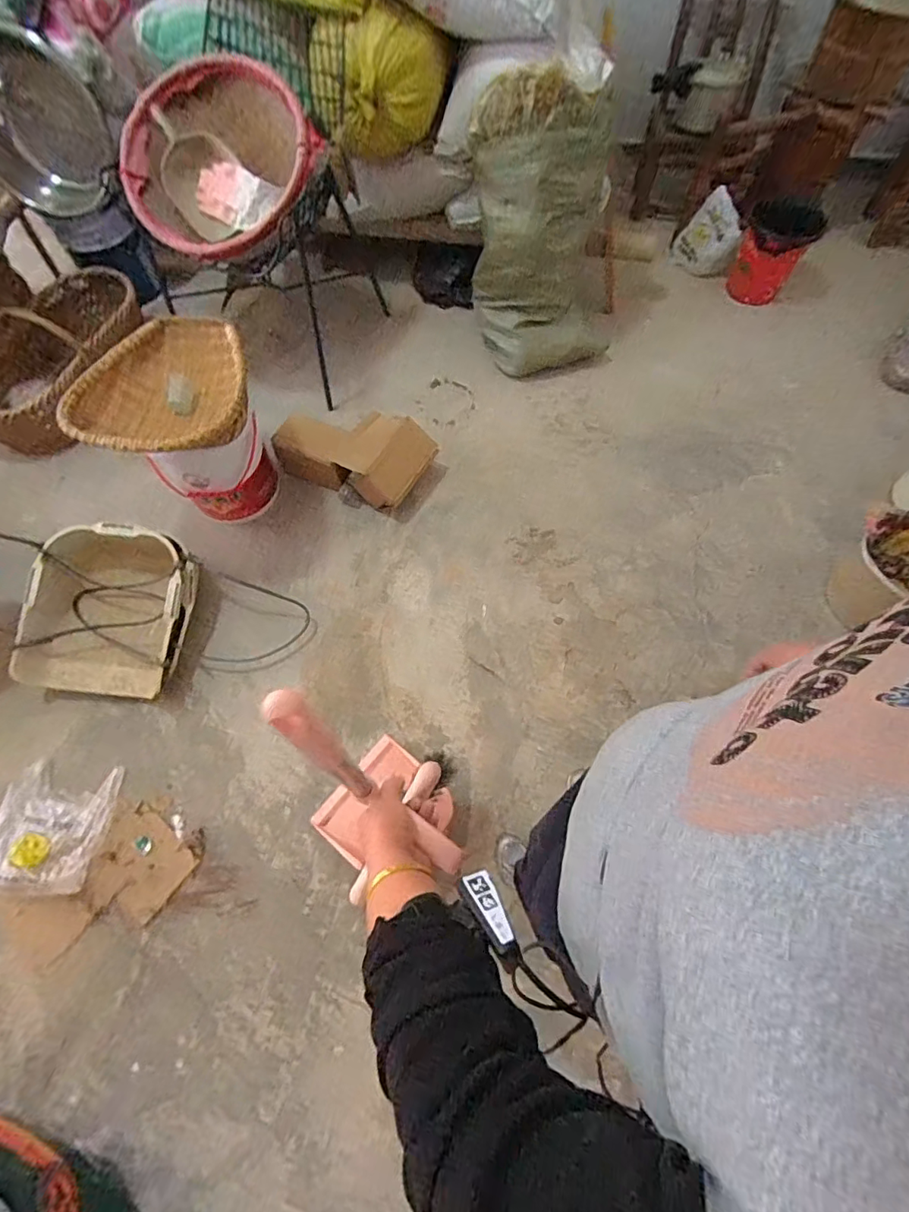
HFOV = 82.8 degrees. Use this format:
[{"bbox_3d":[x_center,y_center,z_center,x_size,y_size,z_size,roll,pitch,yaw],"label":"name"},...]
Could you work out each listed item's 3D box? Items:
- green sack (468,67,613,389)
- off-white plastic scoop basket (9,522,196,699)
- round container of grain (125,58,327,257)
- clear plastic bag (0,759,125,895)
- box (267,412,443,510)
[{"bbox_3d":[0.267,-1.065,1.508,0.453,0.650,0.378,-1,67,-3],"label":"green sack"},{"bbox_3d":[-0.838,0.010,1.265,0.371,0.153,0.392,1,67,-2],"label":"off-white plastic scoop basket"},{"bbox_3d":[-0.595,-1.138,1.365,0.494,0.200,0.421,-23,96,3],"label":"round container of grain"},{"bbox_3d":[-0.873,0.476,1.112,0.225,0.064,0.254,1,67,-2],"label":"clear plastic bag"},{"bbox_3d":[-0.284,-0.441,1.476,0.413,0.142,0.234,24,68,7],"label":"box"}]

